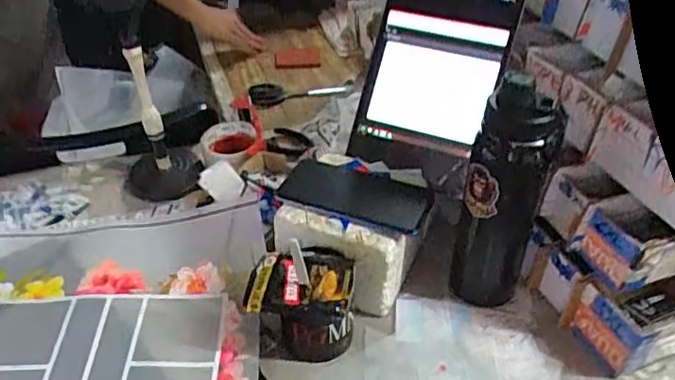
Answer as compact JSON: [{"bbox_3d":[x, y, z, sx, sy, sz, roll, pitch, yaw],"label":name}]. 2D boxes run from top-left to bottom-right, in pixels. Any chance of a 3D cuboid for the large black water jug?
[{"bbox_3d":[0.175,0.012,0.628,0.077,0.273,0.062,13,39,15],"label":"large black water jug"}]

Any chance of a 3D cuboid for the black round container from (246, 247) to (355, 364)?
[{"bbox_3d":[-0.035,0.119,0.627,0.103,0.099,0.089,3,37,3],"label":"black round container"}]

